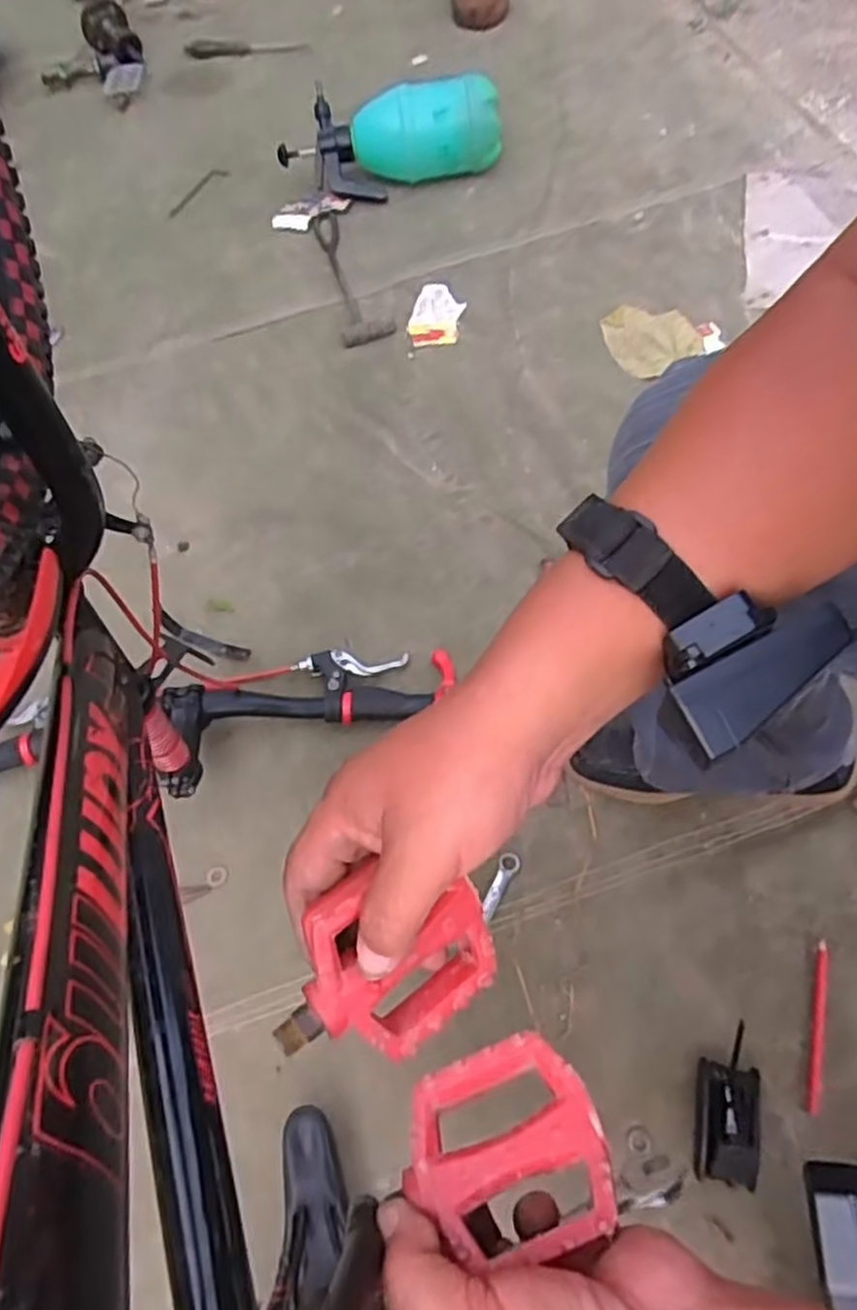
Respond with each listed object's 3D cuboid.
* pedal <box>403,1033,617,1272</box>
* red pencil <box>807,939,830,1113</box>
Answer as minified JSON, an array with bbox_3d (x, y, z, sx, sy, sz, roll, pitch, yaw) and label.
[{"bbox_3d":[0.029,0.191,0.293,0.074,0.016,0.068,-16,62,-7],"label":"pedal"},{"bbox_3d":[0.332,0.313,0.641,0.011,0.004,0.135,15,63,10],"label":"red pencil"}]

